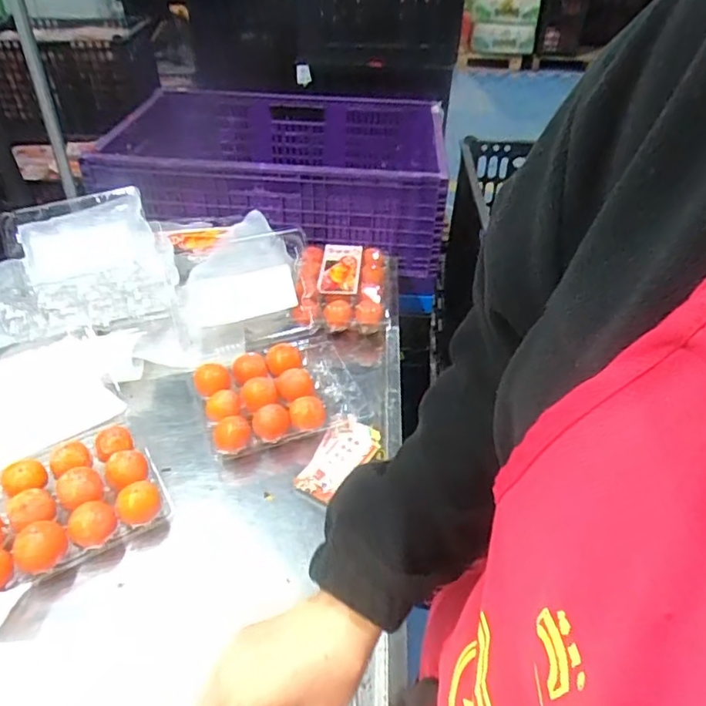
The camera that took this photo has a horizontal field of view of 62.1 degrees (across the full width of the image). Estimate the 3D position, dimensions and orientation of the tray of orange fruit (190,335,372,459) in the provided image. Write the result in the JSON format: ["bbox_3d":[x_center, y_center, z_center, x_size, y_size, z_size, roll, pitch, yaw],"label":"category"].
[{"bbox_3d":[-0.097,0.044,0.739,0.185,0.053,0.164,-13,42,-16],"label":"tray of orange fruit"}]

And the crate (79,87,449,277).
[{"bbox_3d":[-0.116,-0.360,1.122,0.638,0.184,0.475,-4,40,-6],"label":"crate"}]

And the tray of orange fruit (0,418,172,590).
[{"bbox_3d":[-0.299,0.157,0.601,0.194,0.055,0.139,-24,46,-27],"label":"tray of orange fruit"}]

